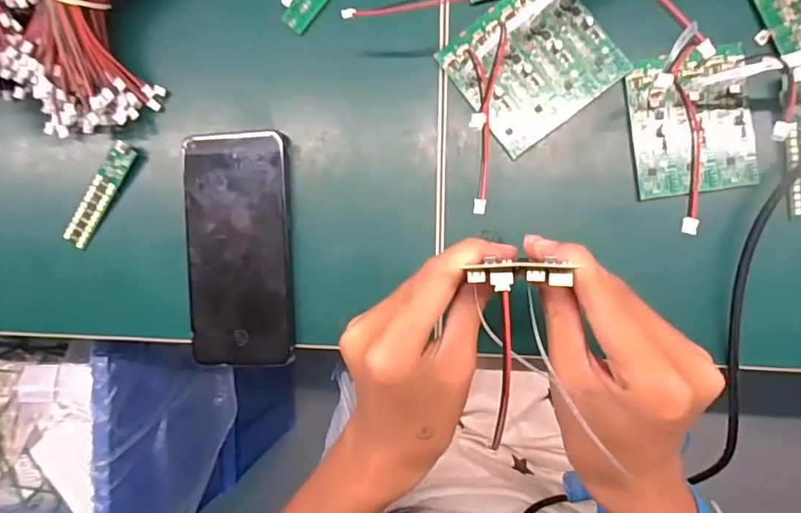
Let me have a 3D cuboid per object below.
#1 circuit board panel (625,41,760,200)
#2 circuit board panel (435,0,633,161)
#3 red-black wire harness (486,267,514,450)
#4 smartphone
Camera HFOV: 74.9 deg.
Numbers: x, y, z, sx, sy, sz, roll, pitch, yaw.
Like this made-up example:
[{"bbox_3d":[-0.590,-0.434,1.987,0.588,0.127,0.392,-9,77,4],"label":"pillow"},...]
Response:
[{"bbox_3d":[0.173,-0.079,0.311,0.066,0.009,0.082,-7,91,8],"label":"circuit board panel"},{"bbox_3d":[0.083,-0.120,0.324,0.089,0.010,0.081,-35,87,8],"label":"circuit board panel"},{"bbox_3d":[0.040,0.044,0.209,0.009,0.004,0.078,1,105,8],"label":"red-black wire harness"},{"bbox_3d":[-0.108,-0.005,0.353,0.071,0.013,0.154,-1,92,8],"label":"smartphone"}]

